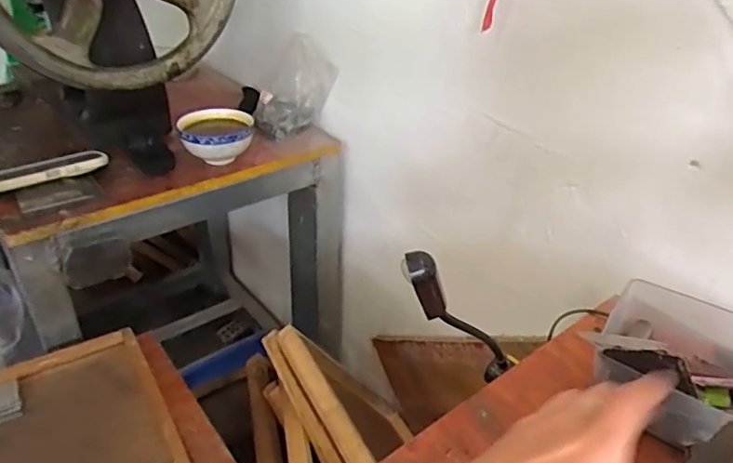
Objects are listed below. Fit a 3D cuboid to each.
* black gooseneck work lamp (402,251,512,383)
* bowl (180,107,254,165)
[{"bbox_3d":[0.081,0.081,0.454,0.021,0.289,0.031,26,79,31],"label":"black gooseneck work lamp"},{"bbox_3d":[-0.224,-0.144,0.854,0.107,0.066,0.118,-4,33,-9],"label":"bowl"}]

